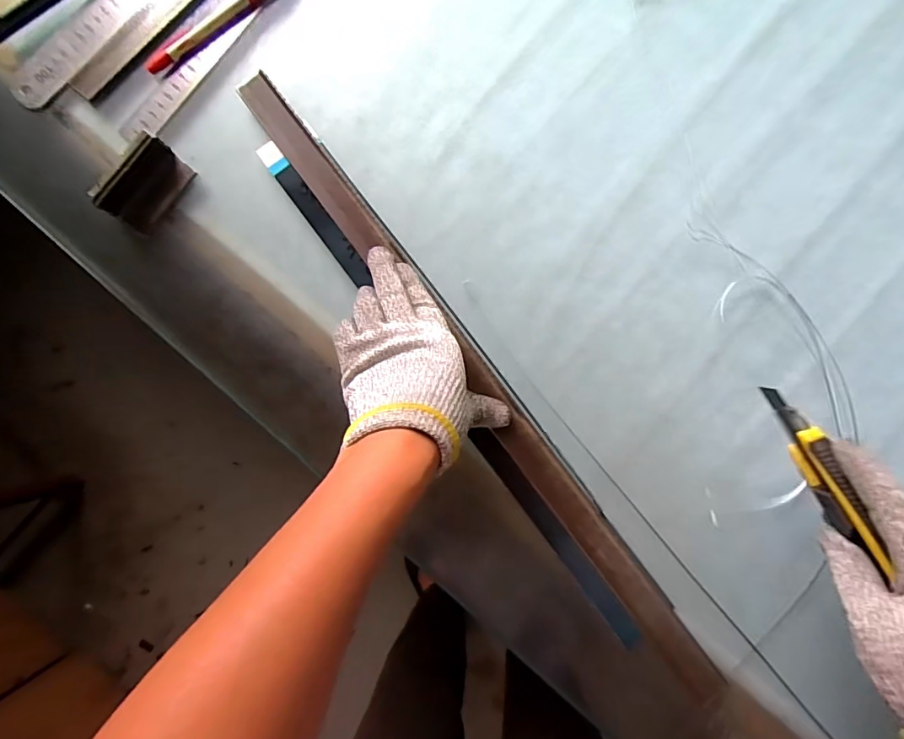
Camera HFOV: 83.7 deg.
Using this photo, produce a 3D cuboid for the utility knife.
[{"bbox_3d":[0.234,0.063,0.319,0.011,0.029,0.122,-15,61,1],"label":"utility knife"}]

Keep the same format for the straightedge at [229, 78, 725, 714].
[{"bbox_3d":[0.019,0.005,0.386,0.033,0.010,0.577,-37,87,-1],"label":"straightedge"}]

